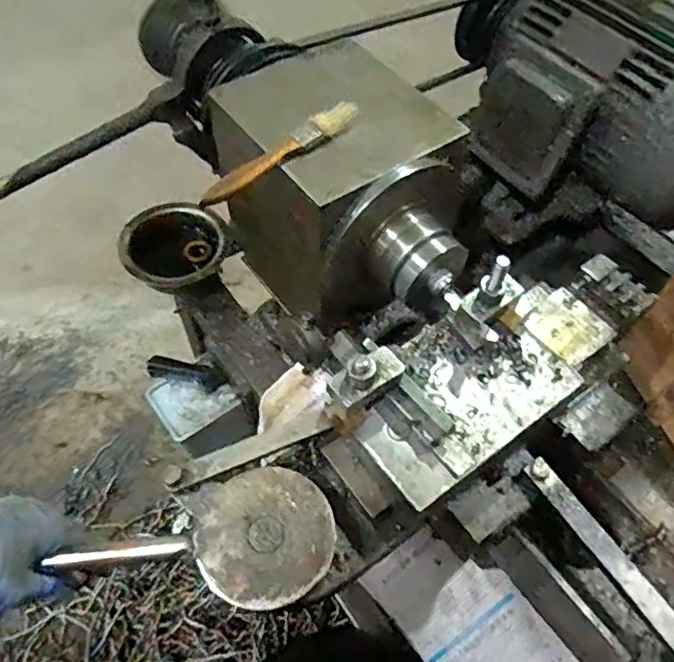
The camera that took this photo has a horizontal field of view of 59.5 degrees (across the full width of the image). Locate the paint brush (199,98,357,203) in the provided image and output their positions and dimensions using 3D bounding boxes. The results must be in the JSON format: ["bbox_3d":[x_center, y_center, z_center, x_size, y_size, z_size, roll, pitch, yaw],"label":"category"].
[{"bbox_3d":[-0.043,-0.141,0.459,0.023,0.016,0.152,40,63,23],"label":"paint brush"}]

